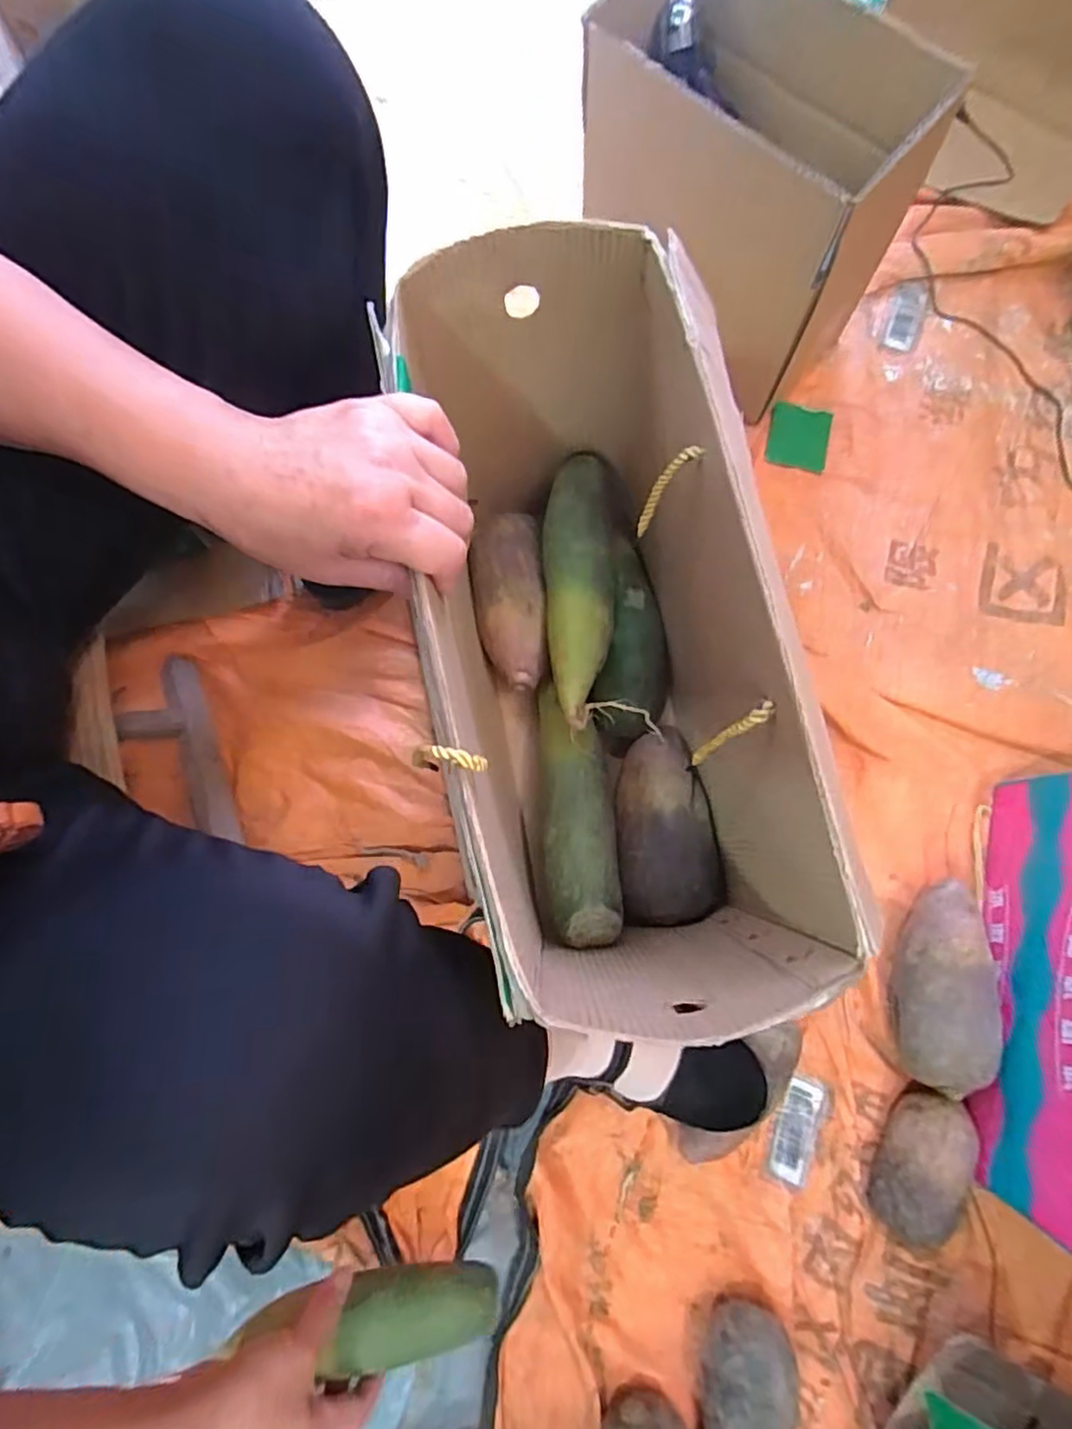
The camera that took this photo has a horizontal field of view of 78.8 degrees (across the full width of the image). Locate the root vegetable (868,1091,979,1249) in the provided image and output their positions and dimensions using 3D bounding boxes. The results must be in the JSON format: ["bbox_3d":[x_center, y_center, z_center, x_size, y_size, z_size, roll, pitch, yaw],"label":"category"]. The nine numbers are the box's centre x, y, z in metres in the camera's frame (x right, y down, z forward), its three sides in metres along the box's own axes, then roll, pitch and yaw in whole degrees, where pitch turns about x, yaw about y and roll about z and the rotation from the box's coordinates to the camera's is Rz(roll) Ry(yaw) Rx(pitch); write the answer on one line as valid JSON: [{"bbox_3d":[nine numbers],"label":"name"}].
[{"bbox_3d":[0.311,0.367,0.527,0.060,0.057,0.117,30,80,6],"label":"root vegetable"}]

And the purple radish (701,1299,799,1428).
[{"bbox_3d":[0.157,0.538,0.496,0.066,0.061,0.150,9,79,2],"label":"purple radish"}]

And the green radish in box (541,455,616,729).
[{"bbox_3d":[0.030,-0.093,0.474,0.053,0.046,0.201,4,77,2],"label":"green radish in box"}]

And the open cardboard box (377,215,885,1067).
[{"bbox_3d":[0.028,-0.036,0.421,0.155,0.277,0.384,-12,79,-2],"label":"open cardboard box"}]

